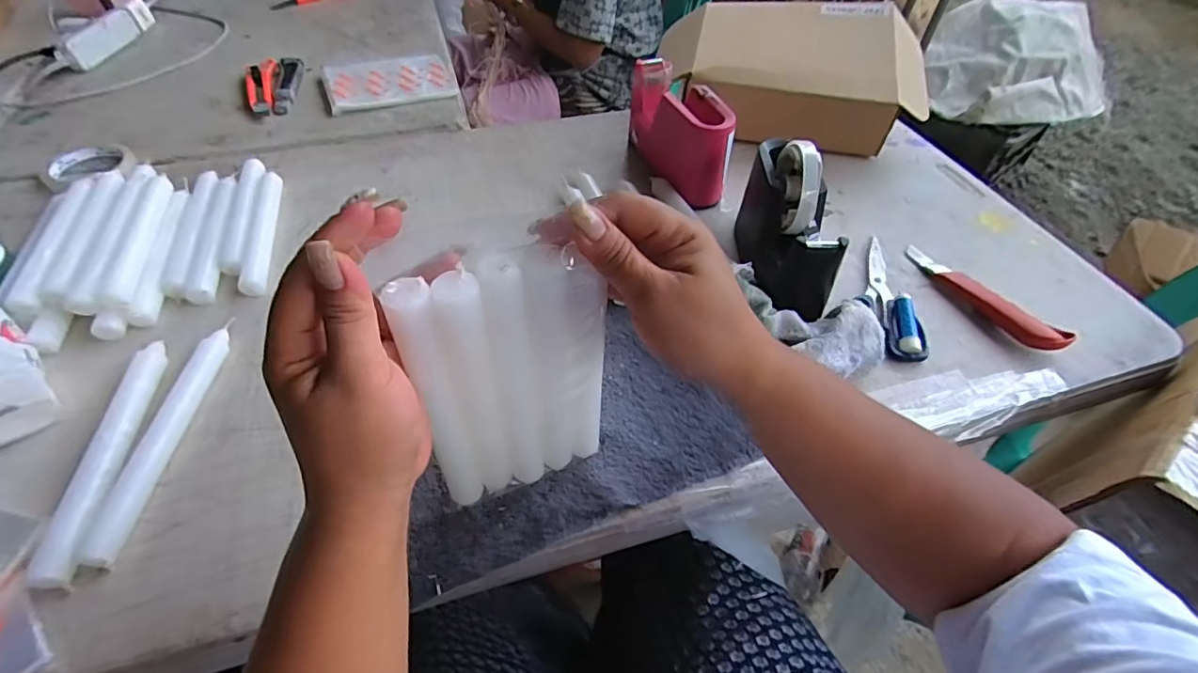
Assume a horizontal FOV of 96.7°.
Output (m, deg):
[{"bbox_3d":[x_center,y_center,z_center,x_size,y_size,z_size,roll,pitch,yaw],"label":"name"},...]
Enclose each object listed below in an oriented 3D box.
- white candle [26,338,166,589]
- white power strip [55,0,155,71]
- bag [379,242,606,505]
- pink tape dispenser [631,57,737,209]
[{"bbox_3d":[-0.359,0.082,0.394,0.024,0.018,0.193,-6,51,-7],"label":"white candle"},{"bbox_3d":[-0.767,-0.478,0.840,0.030,0.042,0.185,7,51,4],"label":"white power strip"},{"bbox_3d":[-0.049,0.031,0.322,0.107,0.188,0.024,-17,53,-15],"label":"bag"},{"bbox_3d":[0.097,-0.251,0.652,0.071,0.100,0.172,-10,52,-10],"label":"pink tape dispenser"}]

